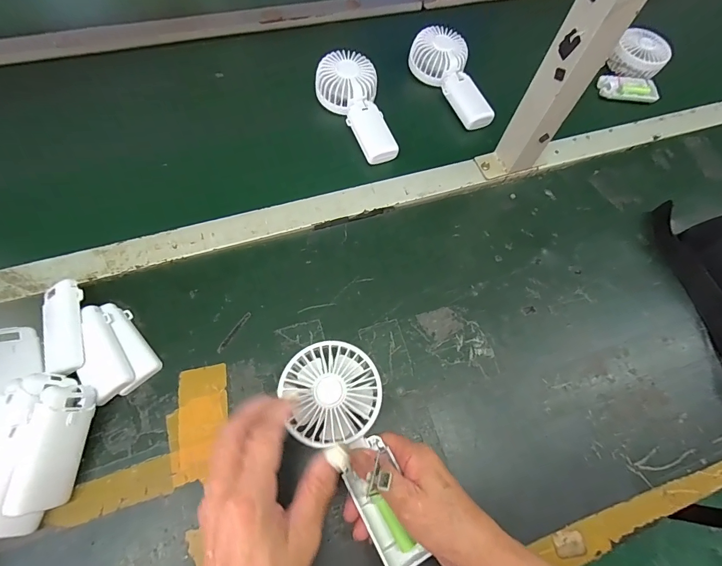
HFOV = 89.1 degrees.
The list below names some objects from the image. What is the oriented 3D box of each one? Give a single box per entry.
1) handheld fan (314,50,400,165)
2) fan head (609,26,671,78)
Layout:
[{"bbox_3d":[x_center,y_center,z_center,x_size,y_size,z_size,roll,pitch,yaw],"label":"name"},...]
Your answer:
[{"bbox_3d":[-0.001,-0.246,0.519,0.080,0.033,0.173,-23,80,-14],"label":"handheld fan"},{"bbox_3d":[0.472,-0.386,0.620,0.082,0.042,0.079,31,65,11],"label":"fan head"}]

